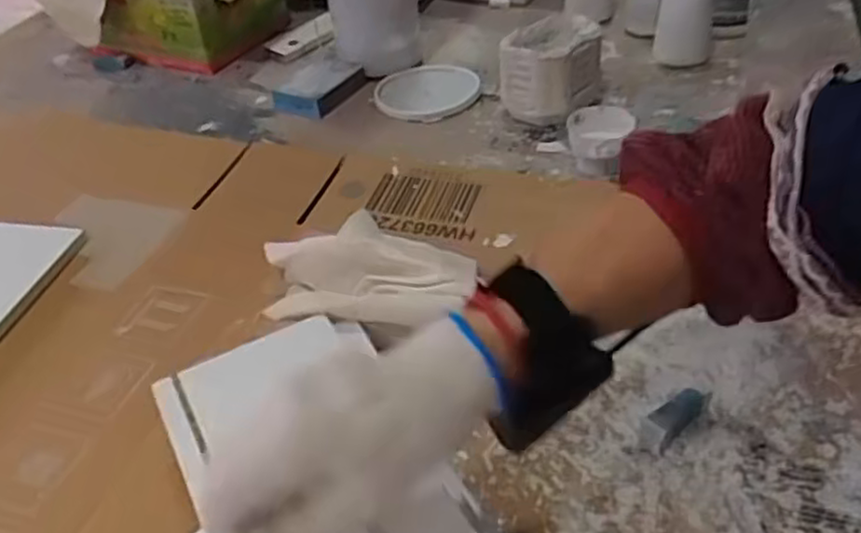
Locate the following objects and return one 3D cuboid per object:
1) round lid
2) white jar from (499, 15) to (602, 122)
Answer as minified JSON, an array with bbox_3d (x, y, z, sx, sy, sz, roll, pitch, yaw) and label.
[{"bbox_3d":[-0.003,-0.209,0.891,0.122,0.017,0.126,-4,39,3],"label":"round lid"},{"bbox_3d":[0.132,-0.213,0.818,0.106,0.087,0.097,1,39,9],"label":"white jar"}]

